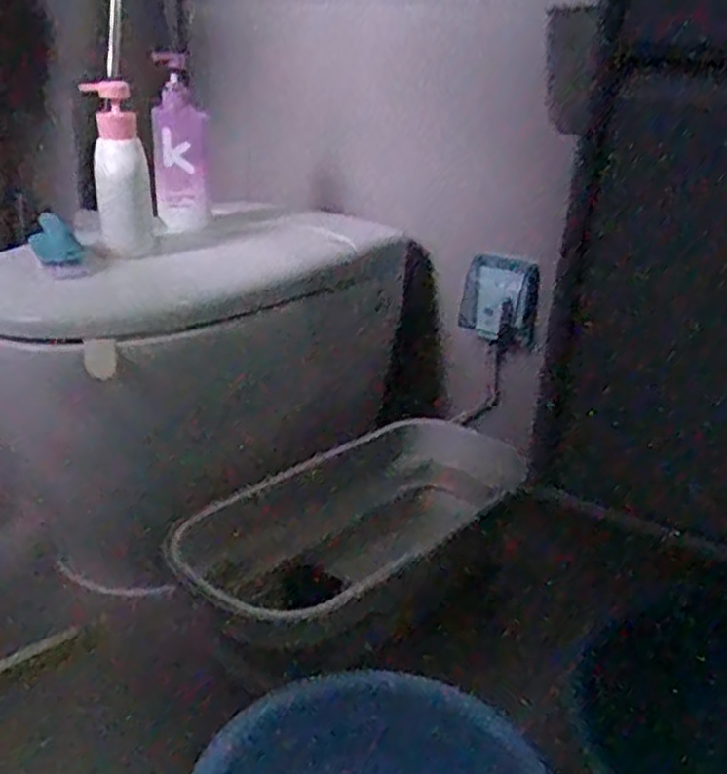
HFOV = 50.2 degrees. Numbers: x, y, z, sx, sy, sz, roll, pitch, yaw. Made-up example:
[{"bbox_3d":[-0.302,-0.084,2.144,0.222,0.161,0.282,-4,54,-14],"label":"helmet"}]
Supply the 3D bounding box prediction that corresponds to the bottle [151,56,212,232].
[{"bbox_3d":[-0.266,-0.354,1.130,0.075,0.237,0.052,-8,24,-22],"label":"bottle"}]

